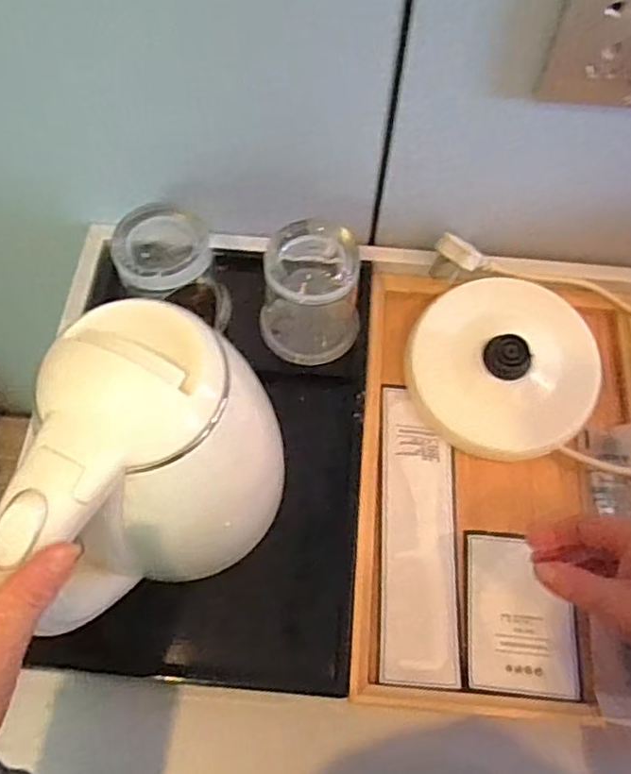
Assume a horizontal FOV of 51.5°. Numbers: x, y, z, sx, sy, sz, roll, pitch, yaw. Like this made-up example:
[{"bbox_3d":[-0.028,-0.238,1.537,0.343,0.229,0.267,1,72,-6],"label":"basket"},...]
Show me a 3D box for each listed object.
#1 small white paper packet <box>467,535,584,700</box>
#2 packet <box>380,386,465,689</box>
[{"bbox_3d":[0.144,0.156,0.454,0.072,0.006,0.103,5,63,1],"label":"small white paper packet"},{"bbox_3d":[0.075,0.102,0.481,0.056,0.008,0.212,3,63,0],"label":"packet"}]

